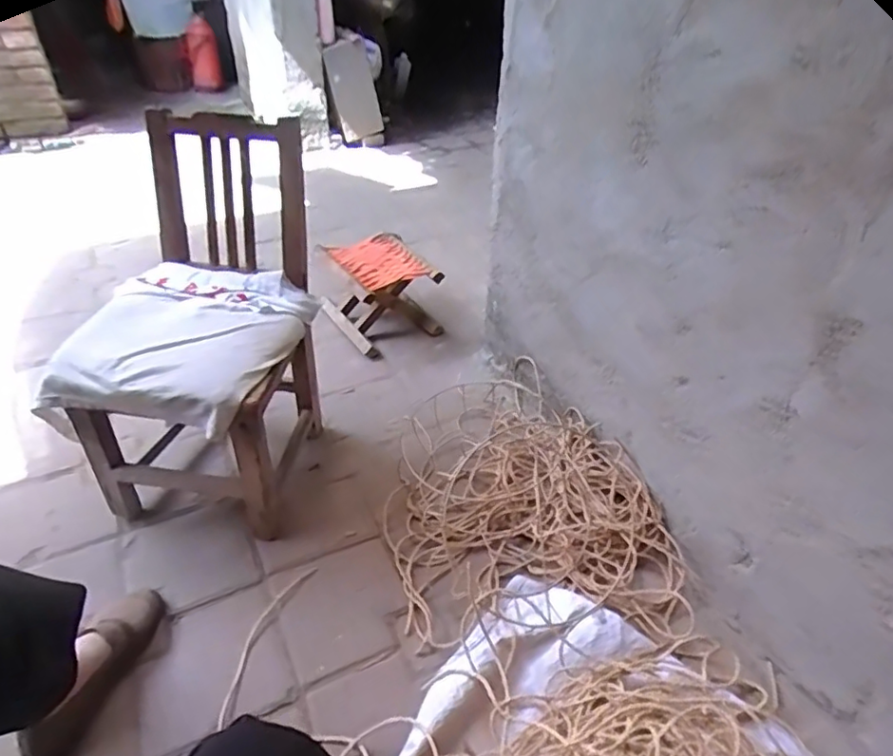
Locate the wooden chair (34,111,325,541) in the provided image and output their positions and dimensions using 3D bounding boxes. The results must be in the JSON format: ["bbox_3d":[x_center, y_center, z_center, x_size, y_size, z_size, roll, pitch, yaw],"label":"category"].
[{"bbox_3d":[-0.402,-0.098,0.998,0.347,0.537,0.459,8,40,7],"label":"wooden chair"}]

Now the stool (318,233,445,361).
[{"bbox_3d":[-0.174,-0.213,1.493,0.229,0.193,0.268,-21,45,-25],"label":"stool"}]

